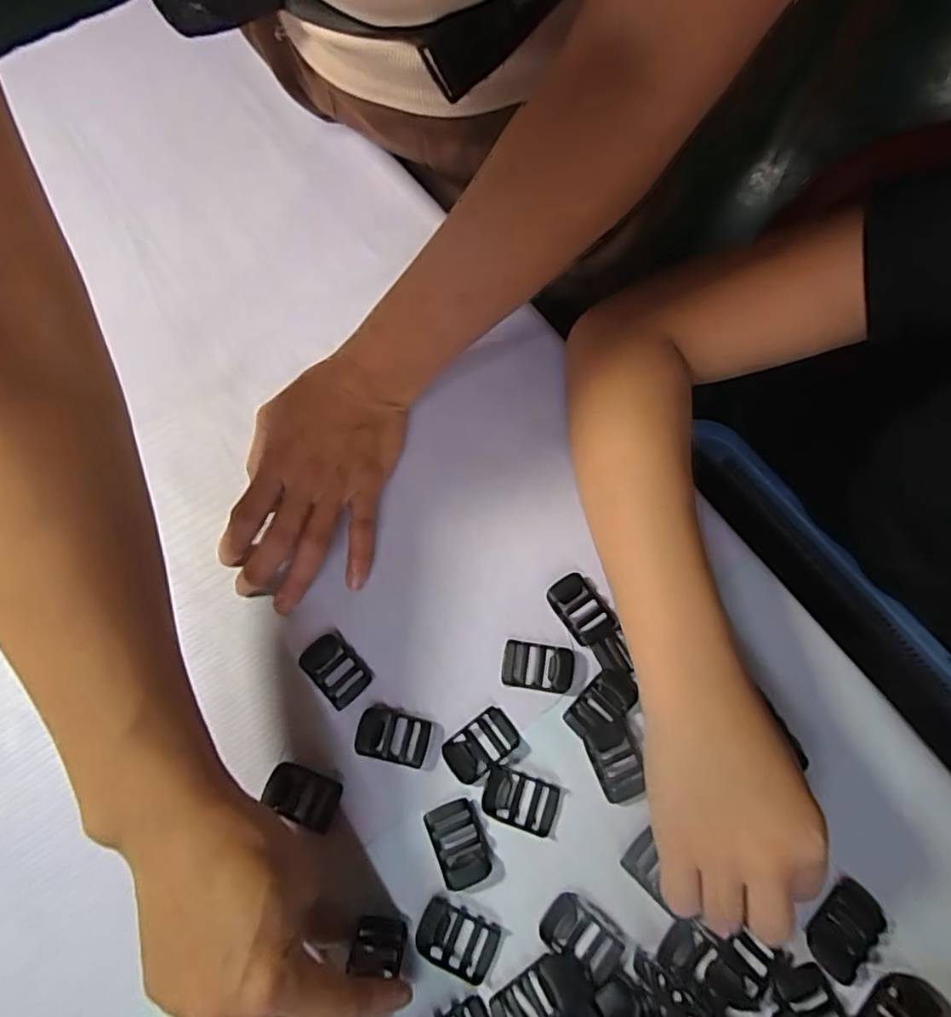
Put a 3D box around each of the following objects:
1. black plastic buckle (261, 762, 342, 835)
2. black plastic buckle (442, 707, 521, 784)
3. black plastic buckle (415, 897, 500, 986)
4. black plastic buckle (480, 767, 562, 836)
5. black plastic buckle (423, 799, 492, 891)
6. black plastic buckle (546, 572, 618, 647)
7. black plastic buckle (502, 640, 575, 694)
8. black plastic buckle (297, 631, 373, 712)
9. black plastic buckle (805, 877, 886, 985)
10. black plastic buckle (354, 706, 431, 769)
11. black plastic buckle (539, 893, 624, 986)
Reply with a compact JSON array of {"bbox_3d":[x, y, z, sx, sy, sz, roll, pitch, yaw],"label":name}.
[{"bbox_3d":[-0.089,0.148,0.309,0.038,0.005,0.025,20,72,7],"label":"black plastic buckle"},{"bbox_3d":[0.003,0.127,0.320,0.039,0.004,0.025,-35,74,-11],"label":"black plastic buckle"},{"bbox_3d":[-0.009,0.211,0.293,0.038,0.004,0.027,24,72,8],"label":"black plastic buckle"},{"bbox_3d":[0.023,0.152,0.312,0.038,0.004,0.024,17,72,6],"label":"black plastic buckle"},{"bbox_3d":[-0.009,0.171,0.305,0.025,0.004,0.039,-21,72,-7],"label":"black plastic buckle"},{"bbox_3d":[0.061,0.057,0.342,0.027,0.006,0.042,-32,73,-10],"label":"black plastic buckle"},{"bbox_3d":[0.034,0.087,0.332,0.039,0.007,0.024,6,71,3],"label":"black plastic buckle"},{"bbox_3d":[-0.079,0.089,0.333,0.025,0.004,0.038,-41,75,-13],"label":"black plastic buckle"},{"bbox_3d":[0.181,0.206,0.294,0.043,0.006,0.027,-39,75,-12],"label":"black plastic buckle"},{"bbox_3d":[-0.044,0.122,0.320,0.037,0.004,0.025,13,71,5],"label":"black plastic buckle"},{"bbox_3d":[0.052,0.209,0.292,0.038,0.004,0.025,30,74,10],"label":"black plastic buckle"}]

